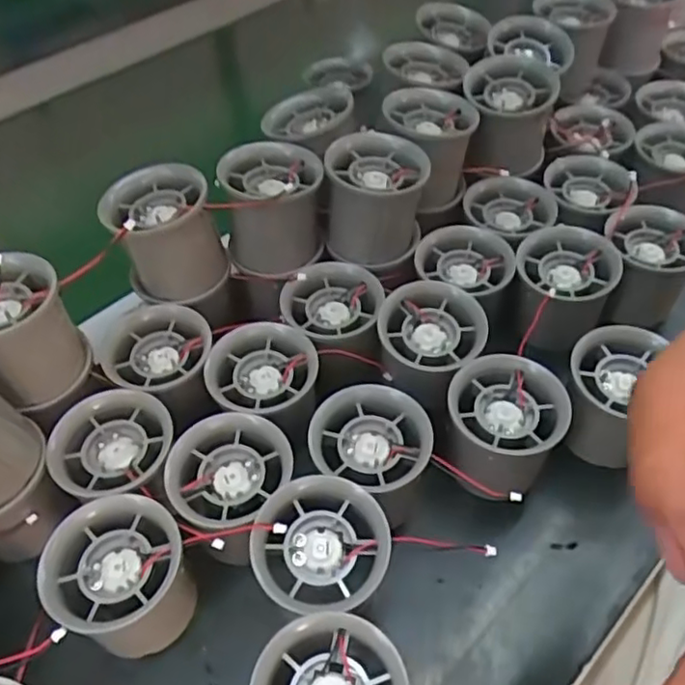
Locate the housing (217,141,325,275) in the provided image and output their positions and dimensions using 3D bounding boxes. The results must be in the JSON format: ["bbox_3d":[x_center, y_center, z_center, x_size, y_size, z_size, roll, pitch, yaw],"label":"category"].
[{"bbox_3d":[-0.038,-0.070,0.361,0.054,0.065,0.057,-9,50,-4],"label":"housing"}]

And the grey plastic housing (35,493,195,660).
[{"bbox_3d":[-0.093,0.104,0.282,0.052,0.054,0.055,-2,50,2],"label":"grey plastic housing"}]

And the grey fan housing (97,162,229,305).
[{"bbox_3d":[-0.093,-0.056,0.351,0.055,0.062,0.048,-23,52,-15],"label":"grey fan housing"}]

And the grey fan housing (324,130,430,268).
[{"bbox_3d":[0.020,-0.078,0.367,0.057,0.061,0.054,-5,50,-1],"label":"grey fan housing"}]

